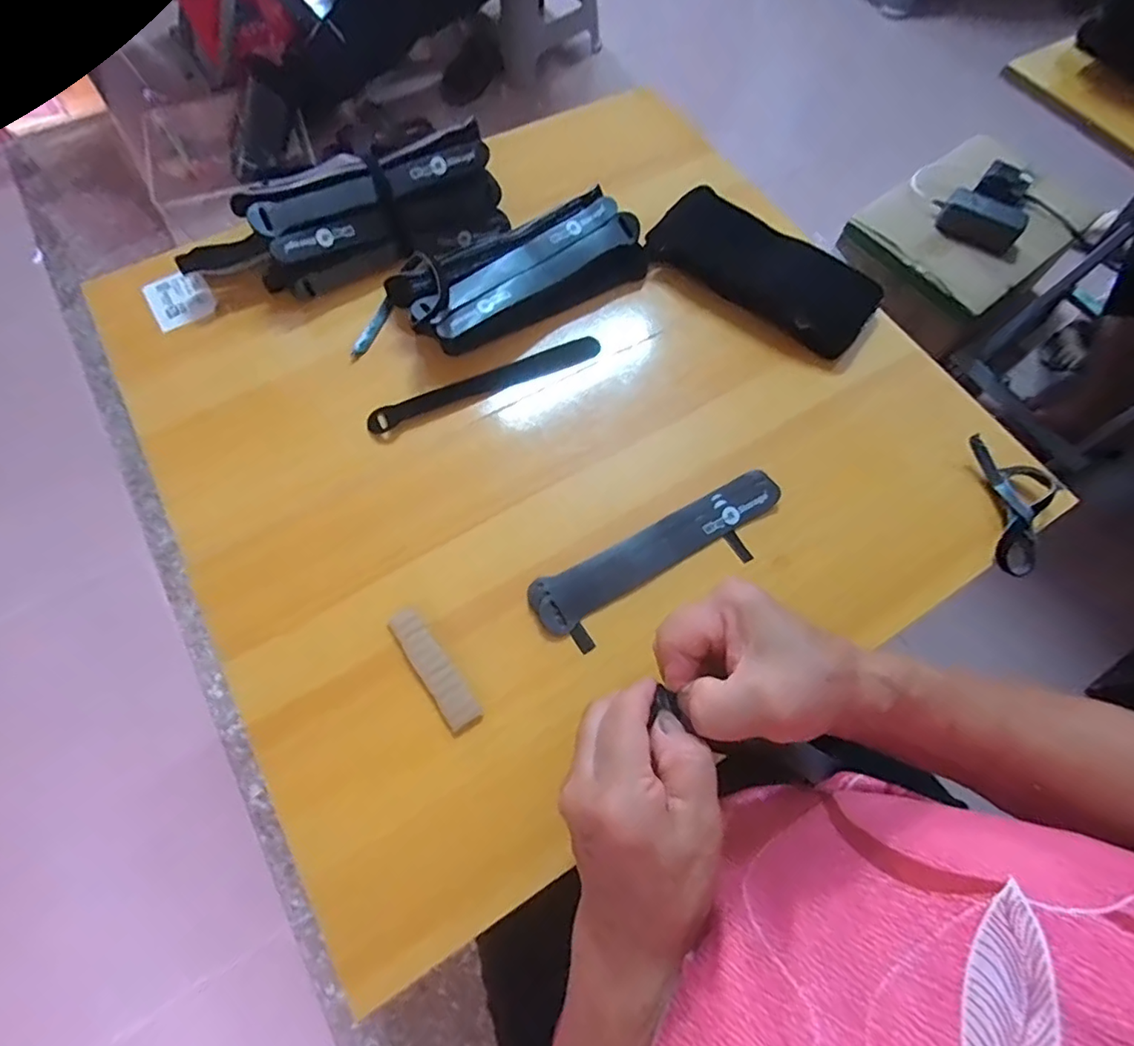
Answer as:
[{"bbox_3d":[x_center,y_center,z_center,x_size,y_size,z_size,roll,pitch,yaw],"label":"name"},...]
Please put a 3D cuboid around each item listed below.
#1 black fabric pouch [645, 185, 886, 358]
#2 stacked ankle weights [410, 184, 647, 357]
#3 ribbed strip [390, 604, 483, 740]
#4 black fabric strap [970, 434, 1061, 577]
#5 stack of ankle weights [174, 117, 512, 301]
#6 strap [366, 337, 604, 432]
[{"bbox_3d":[0.175,-0.228,0.509,0.198,0.023,0.084,35,69,13],"label":"black fabric pouch"},{"bbox_3d":[-0.032,-0.204,0.479,0.212,0.049,0.078,-36,72,-16],"label":"stacked ankle weights"},{"bbox_3d":[-0.086,0.094,0.368,0.022,0.006,0.087,-32,71,-15],"label":"ribbed strip"},{"bbox_3d":[0.342,-0.014,0.425,0.055,0.018,0.105,0,66,-2],"label":"black fabric strap"},{"bbox_3d":[-0.187,-0.260,0.477,0.268,0.065,0.081,-21,68,-11],"label":"stack of ankle weights"},{"bbox_3d":[-0.063,-0.112,0.461,0.196,0.006,0.025,-23,77,-11],"label":"strap"}]

